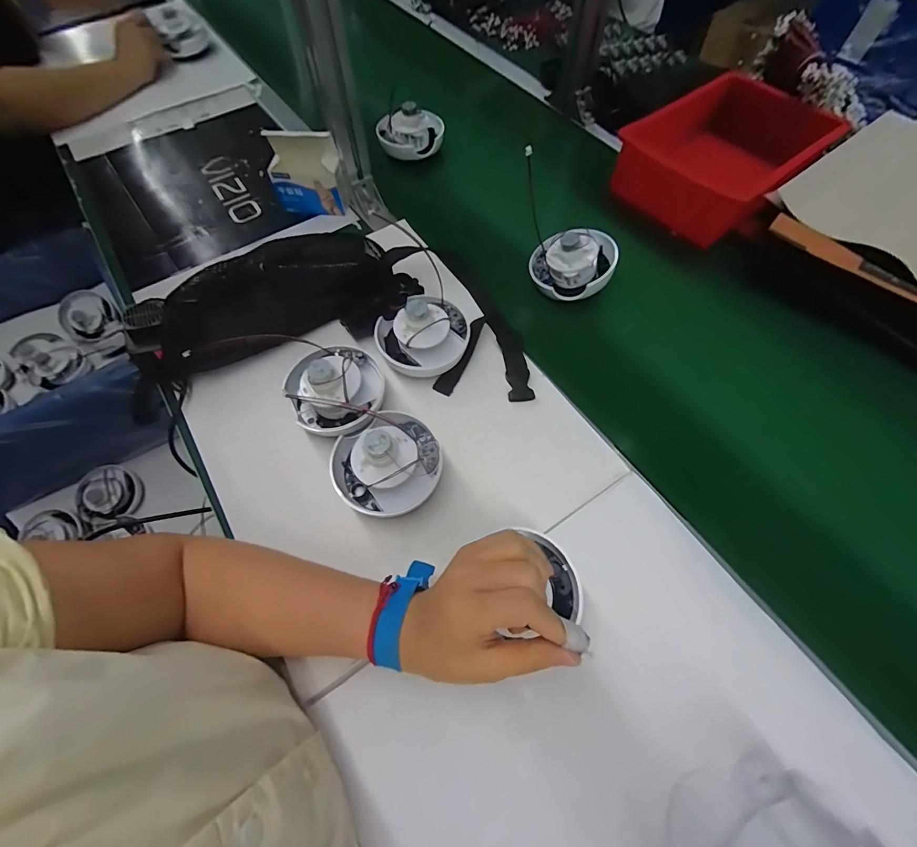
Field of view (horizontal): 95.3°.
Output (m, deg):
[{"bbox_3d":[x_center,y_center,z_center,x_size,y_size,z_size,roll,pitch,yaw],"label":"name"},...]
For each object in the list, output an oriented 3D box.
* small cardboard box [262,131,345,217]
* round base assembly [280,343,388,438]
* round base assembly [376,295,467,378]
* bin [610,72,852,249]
[{"bbox_3d":[-0.222,-0.355,0.606,0.099,0.109,0.036,6,62,4],"label":"small cardboard box"},{"bbox_3d":[-0.134,-0.044,0.450,0.103,0.052,0.109,-25,65,-12],"label":"round base assembly"},{"bbox_3d":[-0.042,-0.108,0.488,0.107,0.062,0.105,-19,64,-9],"label":"round base assembly"},{"bbox_3d":[0.392,-0.402,0.628,0.266,0.078,0.207,-37,68,-17],"label":"bin"}]

